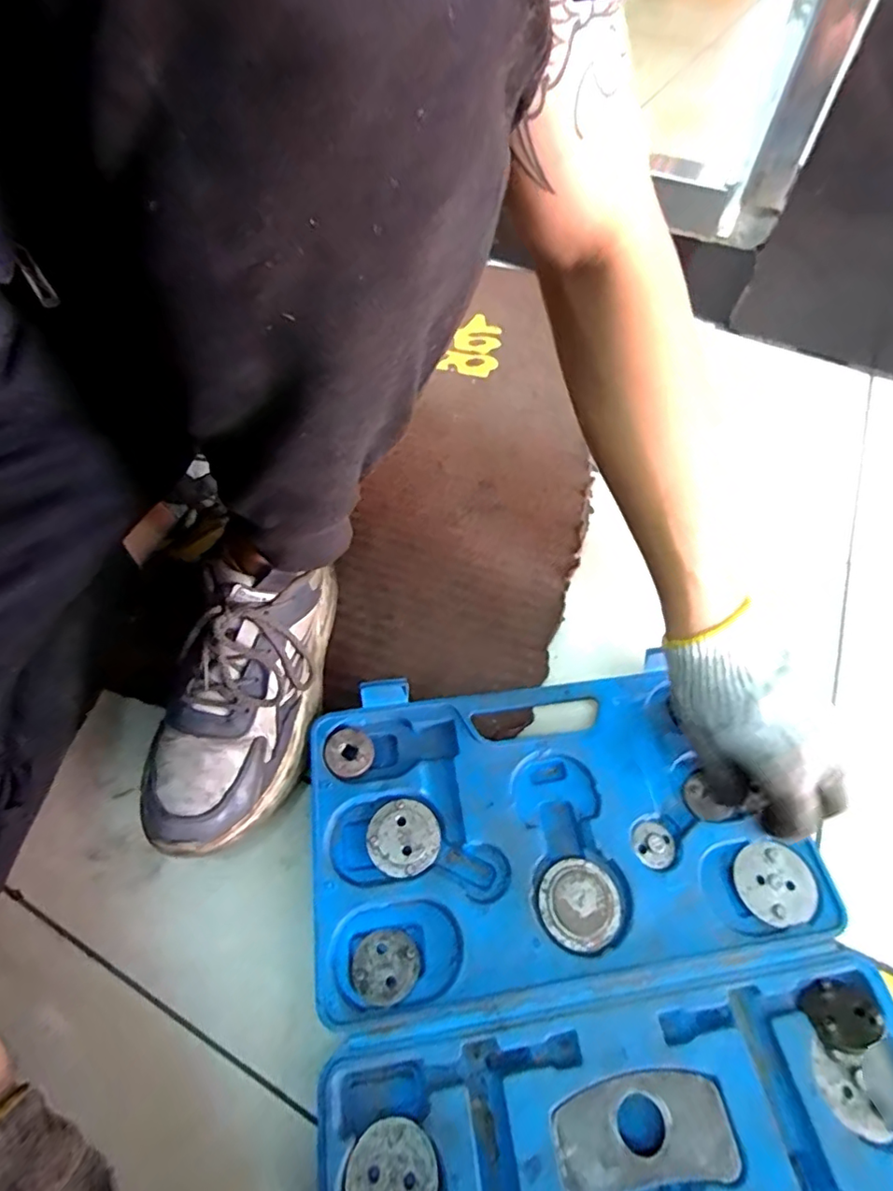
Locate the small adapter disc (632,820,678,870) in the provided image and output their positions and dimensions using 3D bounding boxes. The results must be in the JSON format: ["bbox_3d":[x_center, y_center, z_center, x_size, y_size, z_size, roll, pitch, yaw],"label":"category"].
[{"bbox_3d":[0.147,0.177,0.403,0.030,0.006,0.030,1,54,-1],"label":"small adapter disc"}]

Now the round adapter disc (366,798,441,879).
[{"bbox_3d":[-0.030,0.165,0.390,0.048,0.004,0.049,1,54,-1],"label":"round adapter disc"}]

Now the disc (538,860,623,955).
[{"bbox_3d":[0.090,0.204,0.377,0.052,0.010,0.052,1,54,-1],"label":"disc"}]

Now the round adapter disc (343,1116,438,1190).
[{"bbox_3d":[-0.029,0.310,0.302,0.047,0.006,0.046,1,54,-1],"label":"round adapter disc"}]

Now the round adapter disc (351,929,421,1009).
[{"bbox_3d":[-0.037,0.229,0.351,0.041,0.008,0.039,1,54,-1],"label":"round adapter disc"}]

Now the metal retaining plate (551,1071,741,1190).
[{"bbox_3d":[0.108,0.291,0.308,0.096,0.005,0.048,-6,55,-7],"label":"metal retaining plate"}]

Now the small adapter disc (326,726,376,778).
[{"bbox_3d":[-0.073,0.118,0.429,0.035,0.006,0.036,1,54,-1],"label":"small adapter disc"}]

